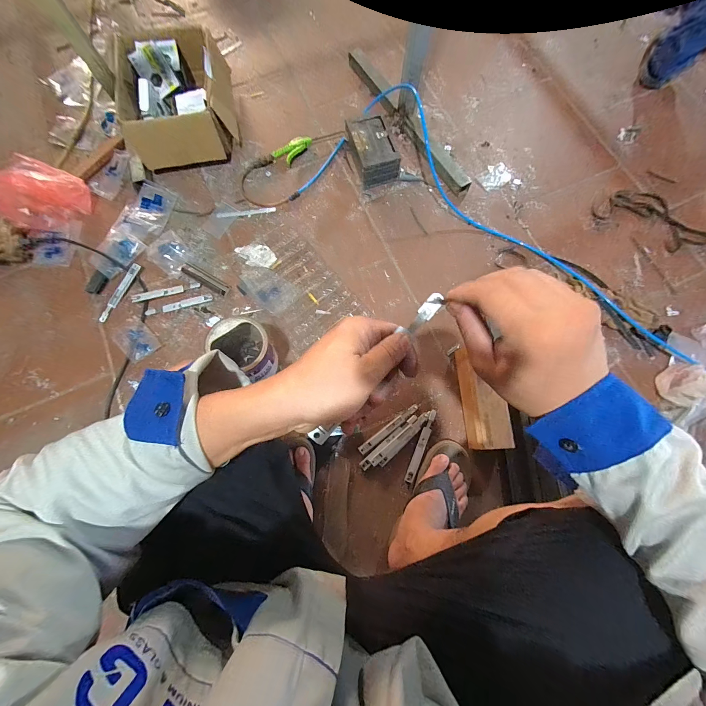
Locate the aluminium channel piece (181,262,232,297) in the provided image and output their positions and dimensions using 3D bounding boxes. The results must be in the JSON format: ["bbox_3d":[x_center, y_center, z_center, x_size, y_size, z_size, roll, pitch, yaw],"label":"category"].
[{"bbox_3d":[-0.412,-0.209,0.844,0.153,0.013,0.034,29,77,7],"label":"aluminium channel piece"}]

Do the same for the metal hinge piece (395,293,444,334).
[{"bbox_3d":[0.066,-0.035,0.282,0.014,0.008,0.050,42,89,8],"label":"metal hinge piece"}]

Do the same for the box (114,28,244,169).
[{"bbox_3d":[-0.520,-0.751,0.890,0.304,0.175,0.345,-10,76,-3],"label":"box"}]

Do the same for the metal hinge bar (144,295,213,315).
[{"bbox_3d":[-0.474,-0.132,0.819,0.176,0.011,0.020,-17,79,-3],"label":"metal hinge bar"}]

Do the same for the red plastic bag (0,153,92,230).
[{"bbox_3d":[-0.856,-0.435,0.830,0.133,0.168,0.188,14,76,3],"label":"red plastic bag"}]

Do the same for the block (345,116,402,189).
[{"bbox_3d":[0.058,-0.611,0.909,0.118,0.083,0.185,-18,76,-5],"label":"block"}]

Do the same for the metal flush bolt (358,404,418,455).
[{"bbox_3d":[0.090,0.188,0.748,0.179,0.014,0.021,-37,79,-9],"label":"metal flush bolt"}]

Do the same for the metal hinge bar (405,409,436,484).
[{"bbox_3d":[0.166,0.225,0.734,0.022,0.016,0.179,22,76,5],"label":"metal hinge bar"}]

